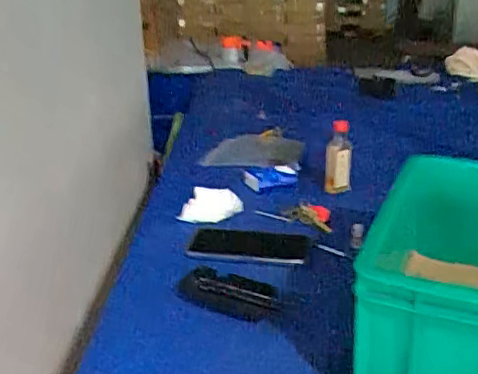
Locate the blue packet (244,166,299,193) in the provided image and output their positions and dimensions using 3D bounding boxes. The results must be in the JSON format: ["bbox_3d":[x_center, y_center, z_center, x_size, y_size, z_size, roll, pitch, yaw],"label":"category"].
[{"bbox_3d":[0.056,-0.015,0.954,0.093,0.041,0.032,-2,22,-1],"label":"blue packet"}]

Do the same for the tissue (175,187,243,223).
[{"bbox_3d":[-0.045,0.025,0.860,0.098,0.051,0.029,0,22,3],"label":"tissue"}]

